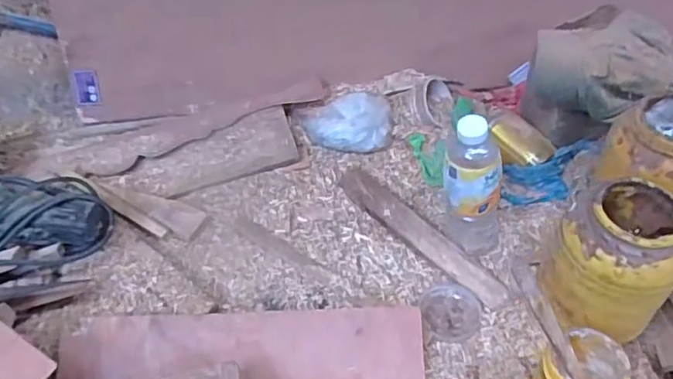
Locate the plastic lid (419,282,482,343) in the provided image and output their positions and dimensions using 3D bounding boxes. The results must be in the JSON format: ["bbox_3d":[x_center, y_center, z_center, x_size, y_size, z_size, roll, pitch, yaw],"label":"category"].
[{"bbox_3d":[0.168,0.179,0.867,0.086,0.019,0.090,-3,41,2],"label":"plastic lid"}]

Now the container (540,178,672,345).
[{"bbox_3d":[0.369,0.090,0.763,0.138,0.175,0.154,30,52,34],"label":"container"}]

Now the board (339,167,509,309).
[{"bbox_3d":[0.134,0.069,0.936,0.320,0.017,0.054,39,56,21],"label":"board"}]

